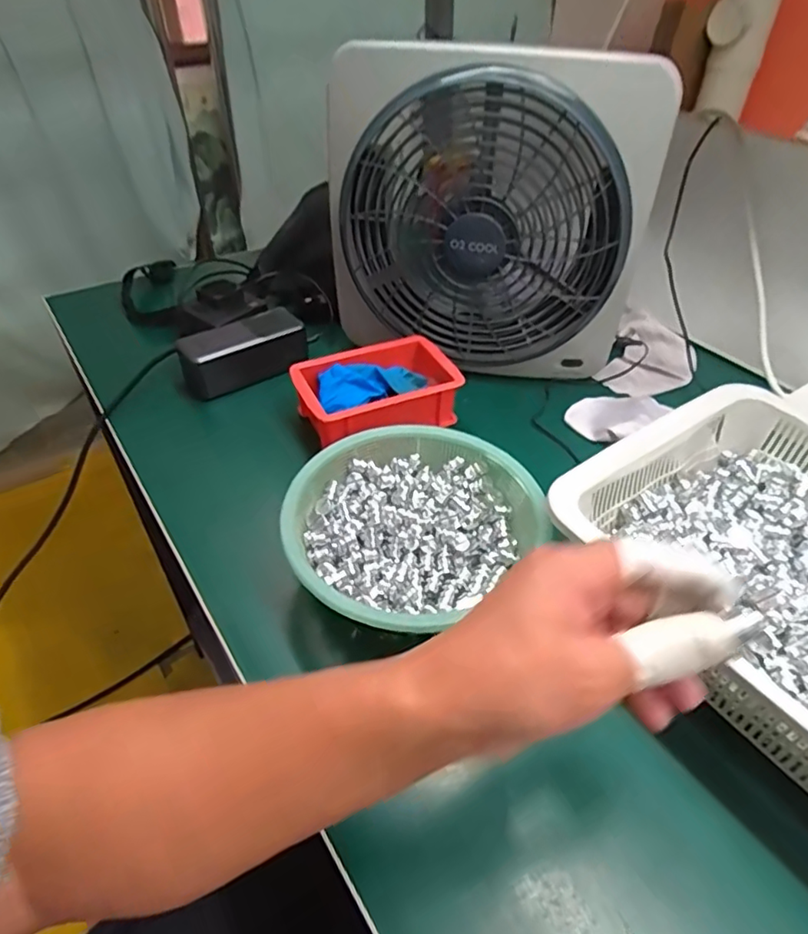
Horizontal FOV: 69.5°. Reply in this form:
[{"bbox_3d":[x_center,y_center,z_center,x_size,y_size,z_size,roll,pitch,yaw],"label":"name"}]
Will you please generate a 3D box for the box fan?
[{"bbox_3d":[0.075,-0.227,0.566,0.293,0.278,0.085,2,42,1],"label":"box fan"}]

